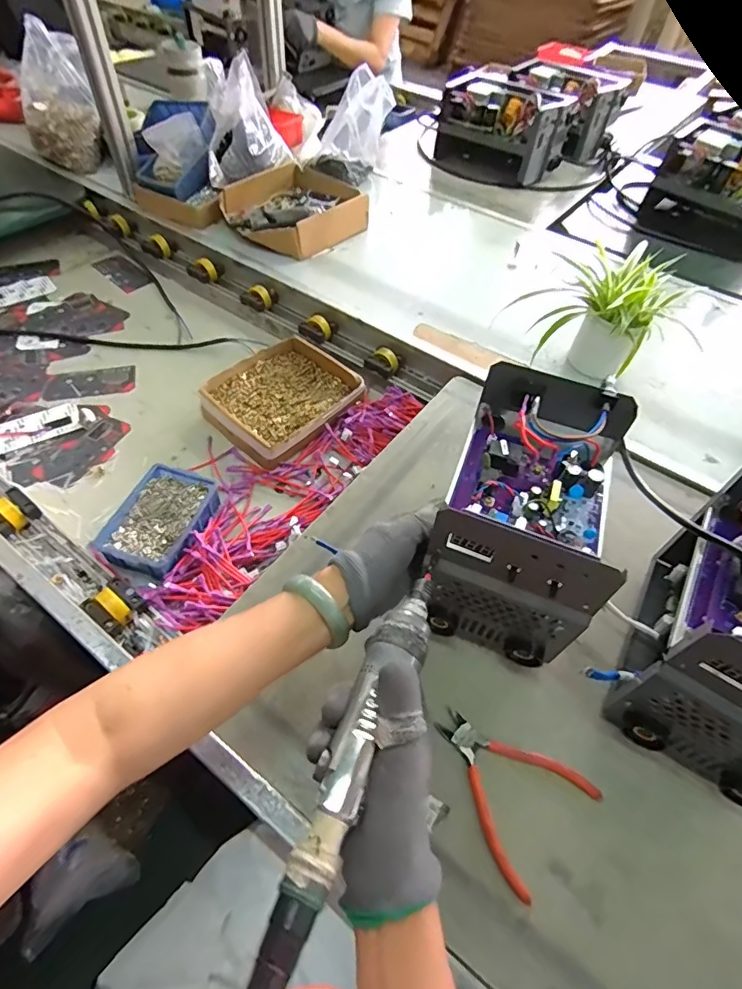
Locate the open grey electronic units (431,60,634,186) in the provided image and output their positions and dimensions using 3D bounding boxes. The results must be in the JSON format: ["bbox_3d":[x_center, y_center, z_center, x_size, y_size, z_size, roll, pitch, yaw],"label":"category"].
[{"bbox_3d":[0.431,-0.992,1.306,0.293,0.152,0.469,39,60,23],"label":"open grey electronic units"}]

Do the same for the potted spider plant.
[{"bbox_3d":[0.345,-0.282,0.776,0.206,0.140,0.185,1,53,-3],"label":"potted spider plant"}]

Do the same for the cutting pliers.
[{"bbox_3d":[0.119,0.260,0.453,0.110,0.012,0.140,-35,63,-26],"label":"cutting pliers"}]

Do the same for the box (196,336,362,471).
[{"bbox_3d":[-0.147,-0.162,0.817,0.195,0.043,0.229,39,60,23],"label":"box"}]

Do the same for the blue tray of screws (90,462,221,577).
[{"bbox_3d":[-0.277,0.038,0.664,0.101,0.052,0.149,19,54,10],"label":"blue tray of screws"}]

